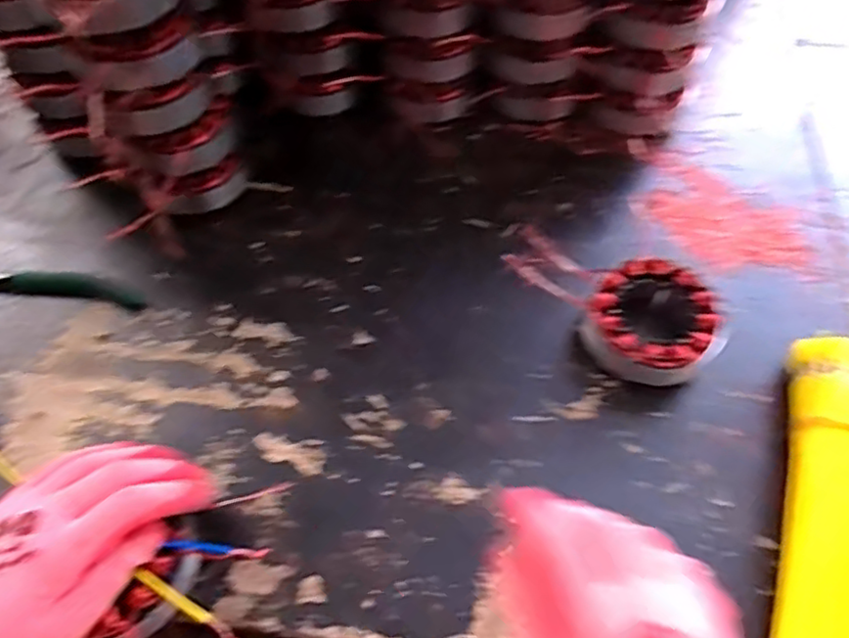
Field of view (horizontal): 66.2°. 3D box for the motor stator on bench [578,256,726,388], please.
[{"bbox_3d":[0.161,0.002,0.455,0.086,0.035,0.085,0,59,-1],"label":"motor stator on bench"}]

